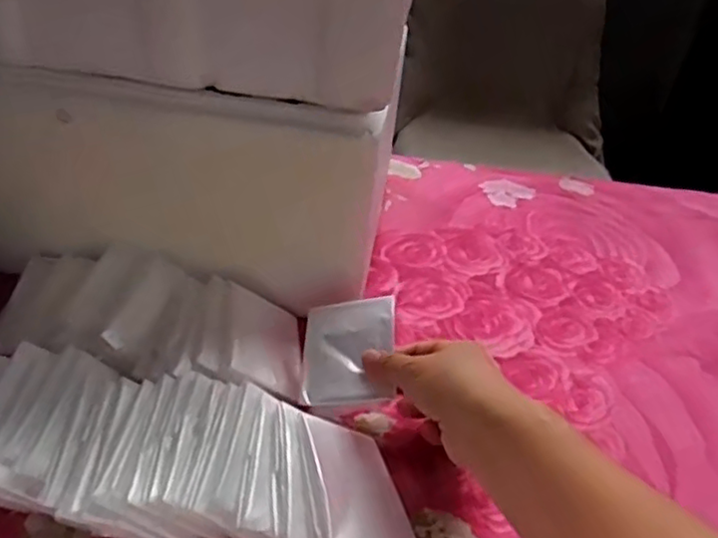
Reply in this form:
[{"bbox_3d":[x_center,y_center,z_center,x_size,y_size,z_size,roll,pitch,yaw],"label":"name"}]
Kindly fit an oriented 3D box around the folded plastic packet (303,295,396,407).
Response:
[{"bbox_3d":[-0.007,0.054,0.449,0.061,0.007,0.075,-9,51,13],"label":"folded plastic packet"}]

